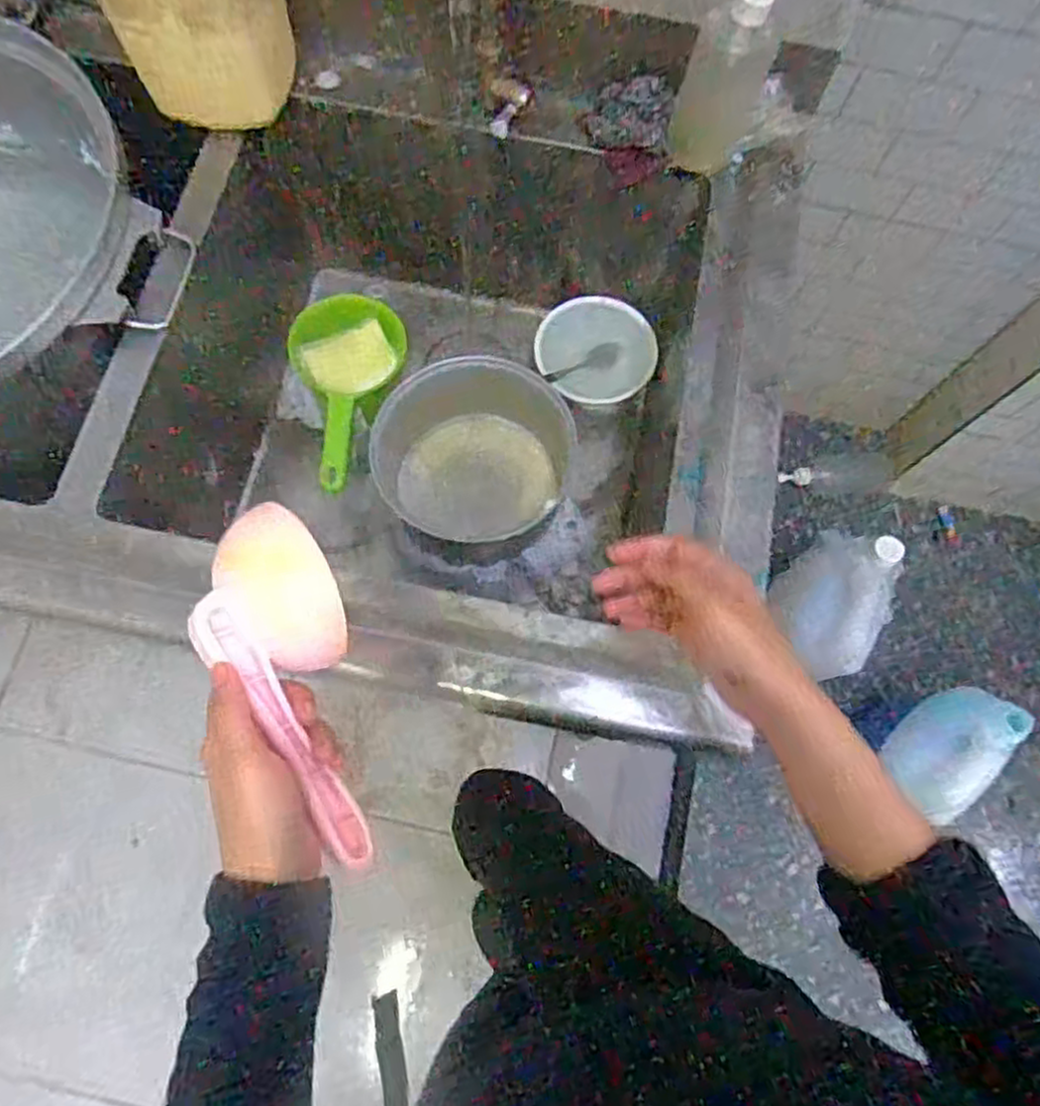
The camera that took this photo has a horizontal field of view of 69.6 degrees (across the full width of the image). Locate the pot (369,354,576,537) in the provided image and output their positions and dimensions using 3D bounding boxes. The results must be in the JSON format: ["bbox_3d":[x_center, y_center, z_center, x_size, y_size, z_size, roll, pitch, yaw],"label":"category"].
[{"bbox_3d":[-0.054,-0.116,0.884,0.231,0.083,0.197,3,73,-1],"label":"pot"}]

